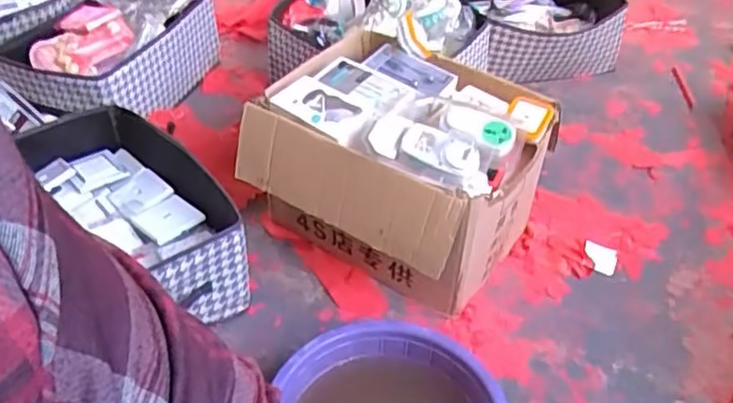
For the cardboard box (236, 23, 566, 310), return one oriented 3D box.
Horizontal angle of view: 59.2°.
[{"bbox_3d":[0.047,-0.047,1.050,0.404,0.300,0.331,25,47,24],"label":"cardboard box"}]

